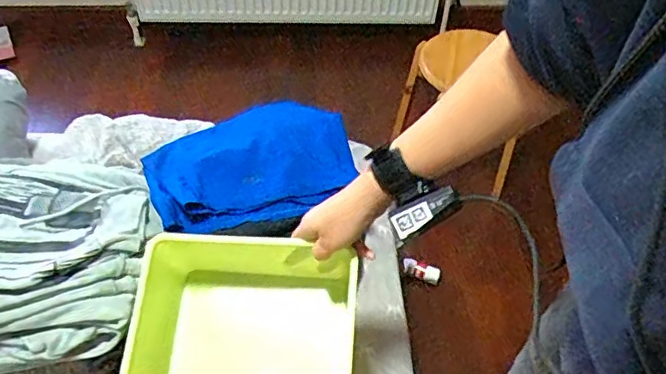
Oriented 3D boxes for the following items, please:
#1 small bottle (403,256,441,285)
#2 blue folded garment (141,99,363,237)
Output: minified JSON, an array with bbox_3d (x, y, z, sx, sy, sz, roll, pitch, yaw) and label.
[{"bbox_3d":[0.237,0.225,1.535,0.107,0.027,0.043,24,51,1],"label":"small bottle"},{"bbox_3d":[-0.123,-0.040,0.902,0.354,0.054,0.212,-22,60,-35],"label":"blue folded garment"}]

